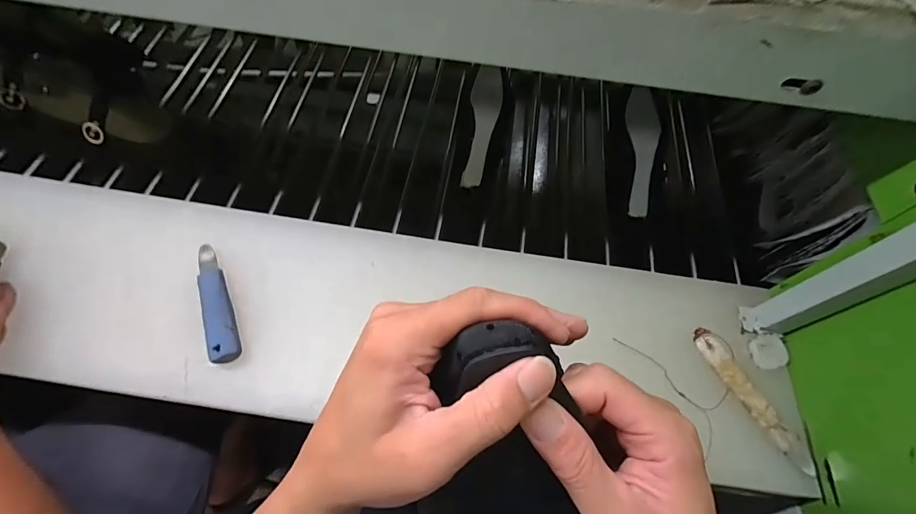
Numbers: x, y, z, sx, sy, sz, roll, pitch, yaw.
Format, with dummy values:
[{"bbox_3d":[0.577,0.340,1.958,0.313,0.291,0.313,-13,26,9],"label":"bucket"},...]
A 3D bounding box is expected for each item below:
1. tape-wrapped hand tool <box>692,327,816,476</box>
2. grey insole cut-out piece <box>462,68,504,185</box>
[{"bbox_3d":[0.328,0.156,0.451,0.030,0.016,0.168,-21,65,-12],"label":"tape-wrapped hand tool"},{"bbox_3d":[0.038,-0.206,0.636,0.047,0.012,0.204,9,79,3],"label":"grey insole cut-out piece"}]

